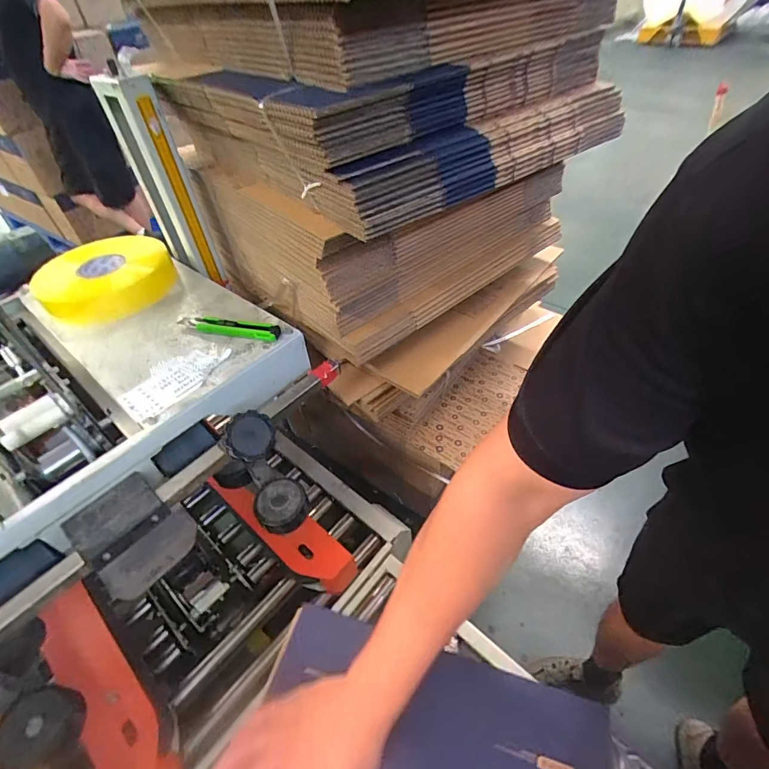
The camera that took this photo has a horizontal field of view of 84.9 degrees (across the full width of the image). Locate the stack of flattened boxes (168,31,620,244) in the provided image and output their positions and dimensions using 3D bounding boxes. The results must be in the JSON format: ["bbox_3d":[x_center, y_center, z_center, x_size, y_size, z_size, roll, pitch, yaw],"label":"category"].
[{"bbox_3d":[0.046,-0.495,0.708,0.639,0.188,0.431,-32,51,-24],"label":"stack of flattened boxes"}]

